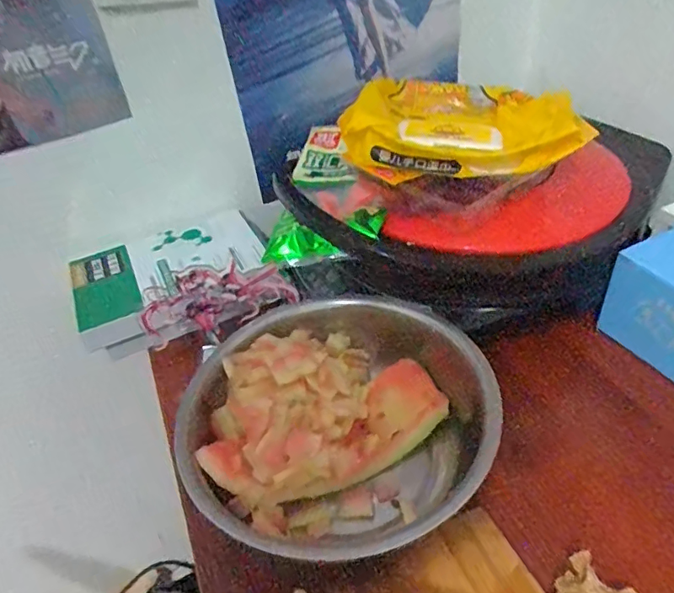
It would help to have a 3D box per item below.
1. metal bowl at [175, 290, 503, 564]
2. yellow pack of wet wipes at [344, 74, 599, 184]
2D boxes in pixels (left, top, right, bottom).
[{"bbox_3d":[0.011,0.091,0.412,0.231,0.087,0.180,-10,40,-4],"label":"metal bowl"},{"bbox_3d":[0.107,-0.160,0.486,0.204,0.045,0.140,-5,40,2],"label":"yellow pack of wet wipes"}]

